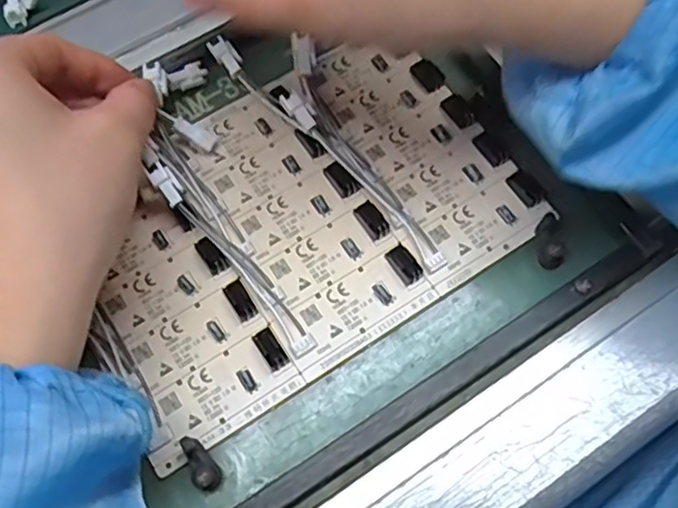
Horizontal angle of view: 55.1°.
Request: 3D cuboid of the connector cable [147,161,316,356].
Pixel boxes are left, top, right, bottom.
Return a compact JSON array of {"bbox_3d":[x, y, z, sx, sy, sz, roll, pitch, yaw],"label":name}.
[{"bbox_3d":[-0.045,0.001,0.269,0.011,0.008,0.098,-41,86,-14],"label":"connector cable"}]

